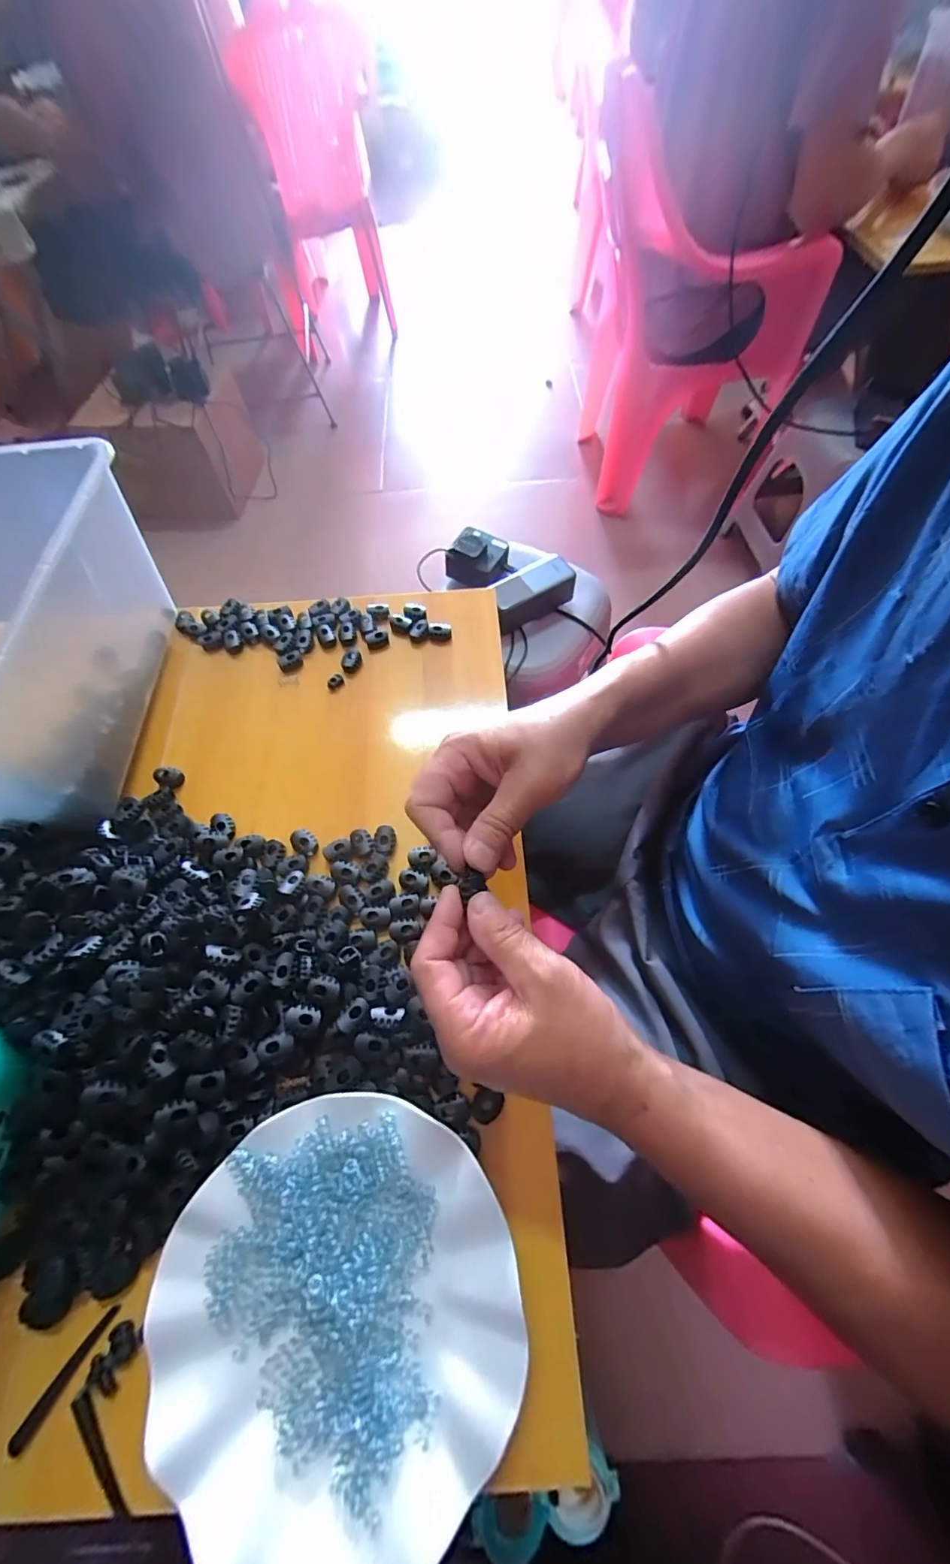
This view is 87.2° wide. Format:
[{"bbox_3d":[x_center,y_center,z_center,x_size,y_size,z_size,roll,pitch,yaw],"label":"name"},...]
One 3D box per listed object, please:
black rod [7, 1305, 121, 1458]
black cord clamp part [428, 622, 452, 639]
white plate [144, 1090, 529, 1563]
[{"bbox_3d":[-0.215,0.311,0.261,0.008,0.004,0.063,28,68,16],"label":"black rod"},{"bbox_3d":[-0.034,-0.142,0.473,0.021,0.008,0.015,1,63,3],"label":"black cord clamp part"},{"bbox_3d":[-0.070,0.270,0.258,0.177,0.019,0.179,-9,63,-2],"label":"white plate"}]

